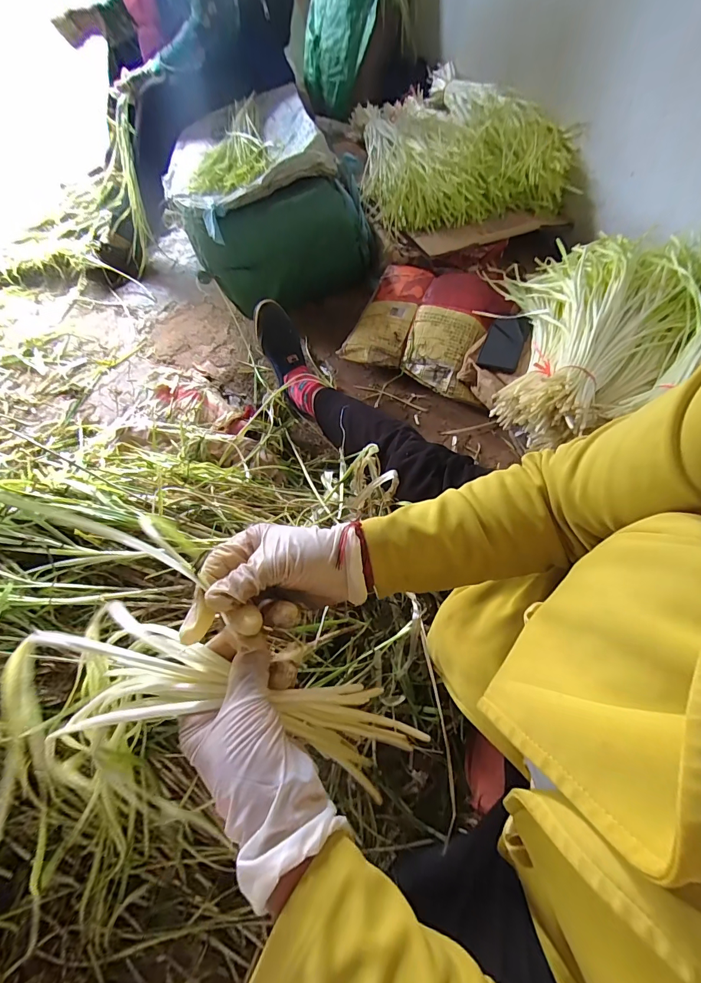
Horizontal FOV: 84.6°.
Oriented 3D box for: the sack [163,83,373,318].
[{"bbox_3d":[-0.245,-0.770,1.029,0.424,0.283,0.528,-24,61,-10],"label":"sack"}]

